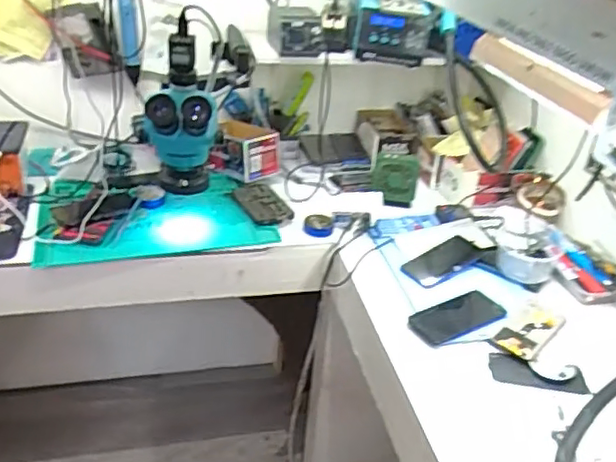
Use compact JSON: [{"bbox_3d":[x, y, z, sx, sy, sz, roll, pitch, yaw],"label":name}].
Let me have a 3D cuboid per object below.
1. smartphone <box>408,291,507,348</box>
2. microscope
[{"bbox_3d":[0.248,0.144,1.015,0.164,0.011,0.075,-17,49,-23],"label":"smartphone"},{"bbox_3d":[-0.215,-0.172,1.017,0.112,0.256,0.168,-6,33,-17],"label":"microscope"}]

